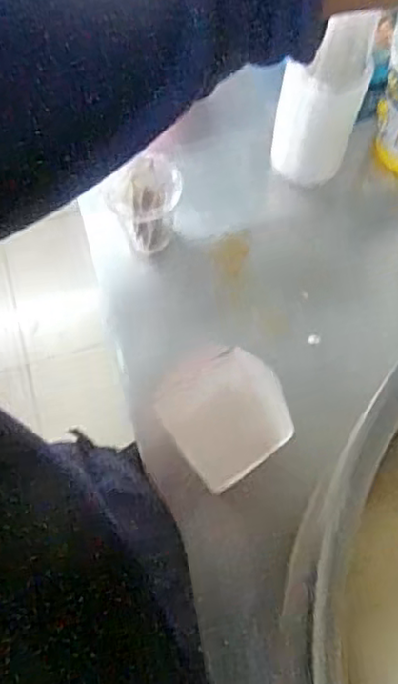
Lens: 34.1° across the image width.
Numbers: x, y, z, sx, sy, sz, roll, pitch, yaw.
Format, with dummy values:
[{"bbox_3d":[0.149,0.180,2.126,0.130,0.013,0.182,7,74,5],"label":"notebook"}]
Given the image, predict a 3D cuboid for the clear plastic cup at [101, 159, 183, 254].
[{"bbox_3d":[-0.058,-0.153,0.741,0.073,0.106,0.070,-1,70,2],"label":"clear plastic cup"}]

